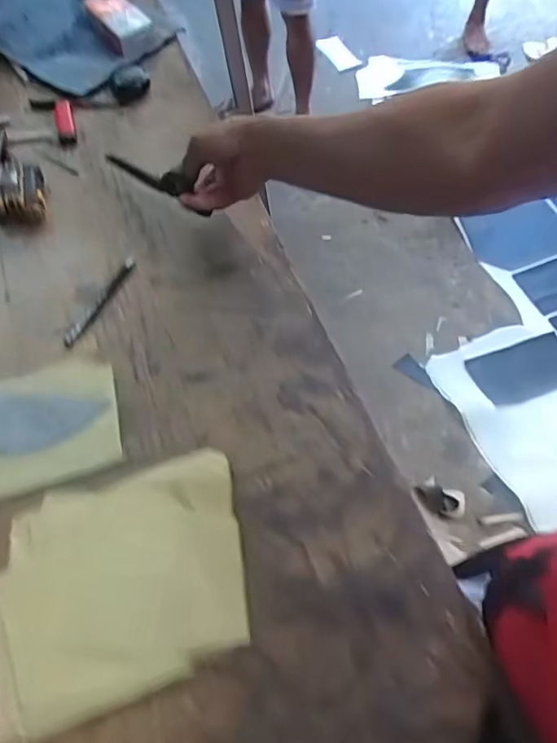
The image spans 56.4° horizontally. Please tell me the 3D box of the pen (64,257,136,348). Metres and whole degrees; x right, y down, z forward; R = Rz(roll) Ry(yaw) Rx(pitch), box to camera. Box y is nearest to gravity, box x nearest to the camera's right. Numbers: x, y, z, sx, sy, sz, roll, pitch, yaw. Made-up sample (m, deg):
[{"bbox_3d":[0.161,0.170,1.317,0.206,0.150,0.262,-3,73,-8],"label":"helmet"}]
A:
[{"bbox_3d":[-0.205,-0.082,0.596,0.012,0.013,0.127,25,62,12],"label":"pen"}]

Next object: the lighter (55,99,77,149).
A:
[{"bbox_3d":[-0.307,-0.359,0.752,0.024,0.013,0.088,-11,75,-9],"label":"lighter"}]

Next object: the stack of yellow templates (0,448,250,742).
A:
[{"bbox_3d":[-0.137,0.179,0.450,0.222,0.010,0.178,-17,62,-12],"label":"stack of yellow templates"}]

